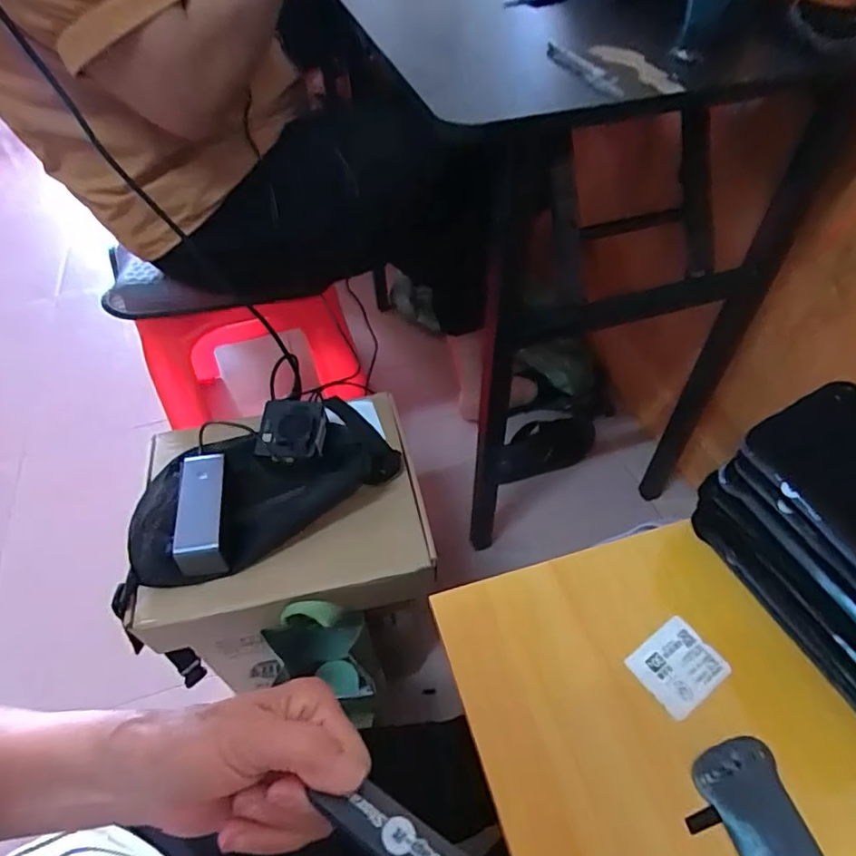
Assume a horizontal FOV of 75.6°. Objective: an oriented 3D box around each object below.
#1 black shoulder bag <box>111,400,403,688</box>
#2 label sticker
[{"bbox_3d":[-0.194,0.064,0.648,0.300,0.058,0.159,-29,55,-20],"label":"black shoulder bag"},{"bbox_3d":[0.177,0.168,0.391,0.059,0.005,0.048,-30,56,-20],"label":"label sticker"}]

